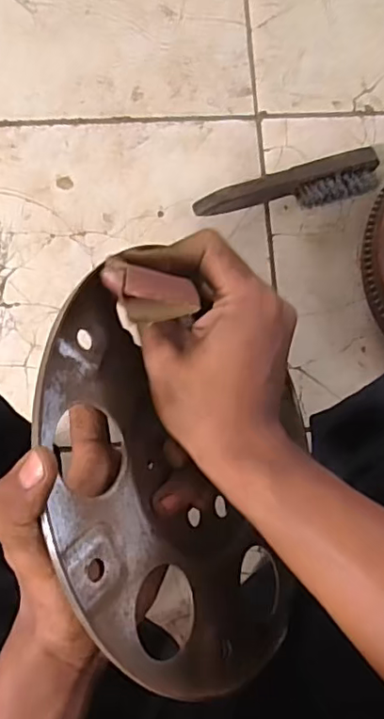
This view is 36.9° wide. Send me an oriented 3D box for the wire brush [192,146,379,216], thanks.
[{"bbox_3d":[0.127,-0.211,0.725,0.237,0.046,0.062,-20,86,-7],"label":"wire brush"}]

